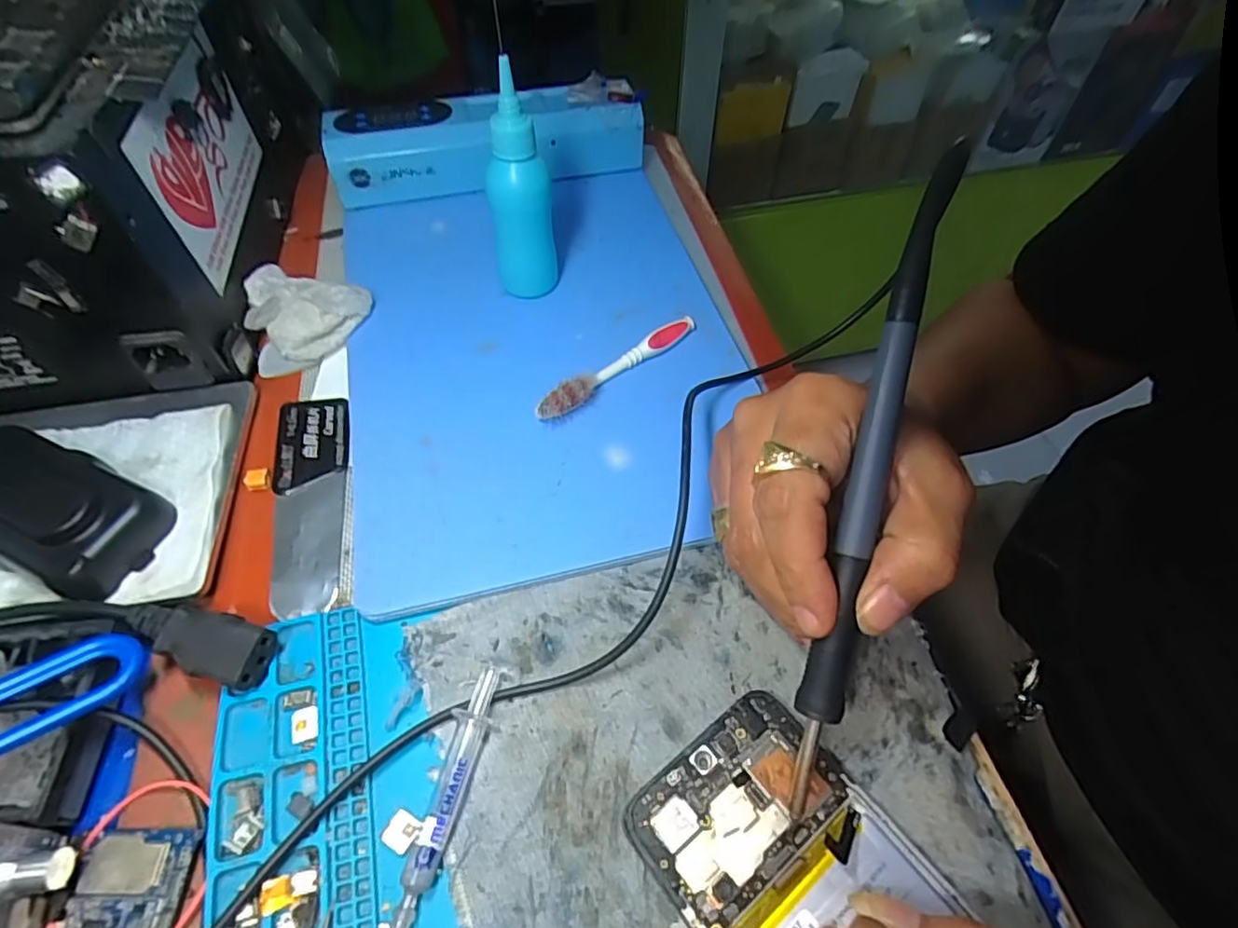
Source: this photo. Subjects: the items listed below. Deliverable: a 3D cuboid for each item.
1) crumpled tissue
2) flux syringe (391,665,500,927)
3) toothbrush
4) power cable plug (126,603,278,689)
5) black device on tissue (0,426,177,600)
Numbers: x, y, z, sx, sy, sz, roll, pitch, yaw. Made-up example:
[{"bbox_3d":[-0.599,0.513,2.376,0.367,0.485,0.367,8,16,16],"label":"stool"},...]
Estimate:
[{"bbox_3d":[-0.169,-0.083,0.340,0.063,0.028,0.050,-20,58,-16],"label":"crumpled tissue"},{"bbox_3d":[-0.063,0.121,0.216,0.013,0.008,0.104,14,55,6],"label":"flux syringe"},{"bbox_3d":[0.002,-0.051,0.331,0.106,0.015,0.012,-33,63,-23],"label":"toothbrush"},{"bbox_3d":[-0.162,0.067,0.241,0.060,0.018,0.022,19,56,10],"label":"power cable plug"},{"bbox_3d":[-0.243,0.016,0.261,0.099,0.023,0.048,21,57,11],"label":"black device on tissue"}]

